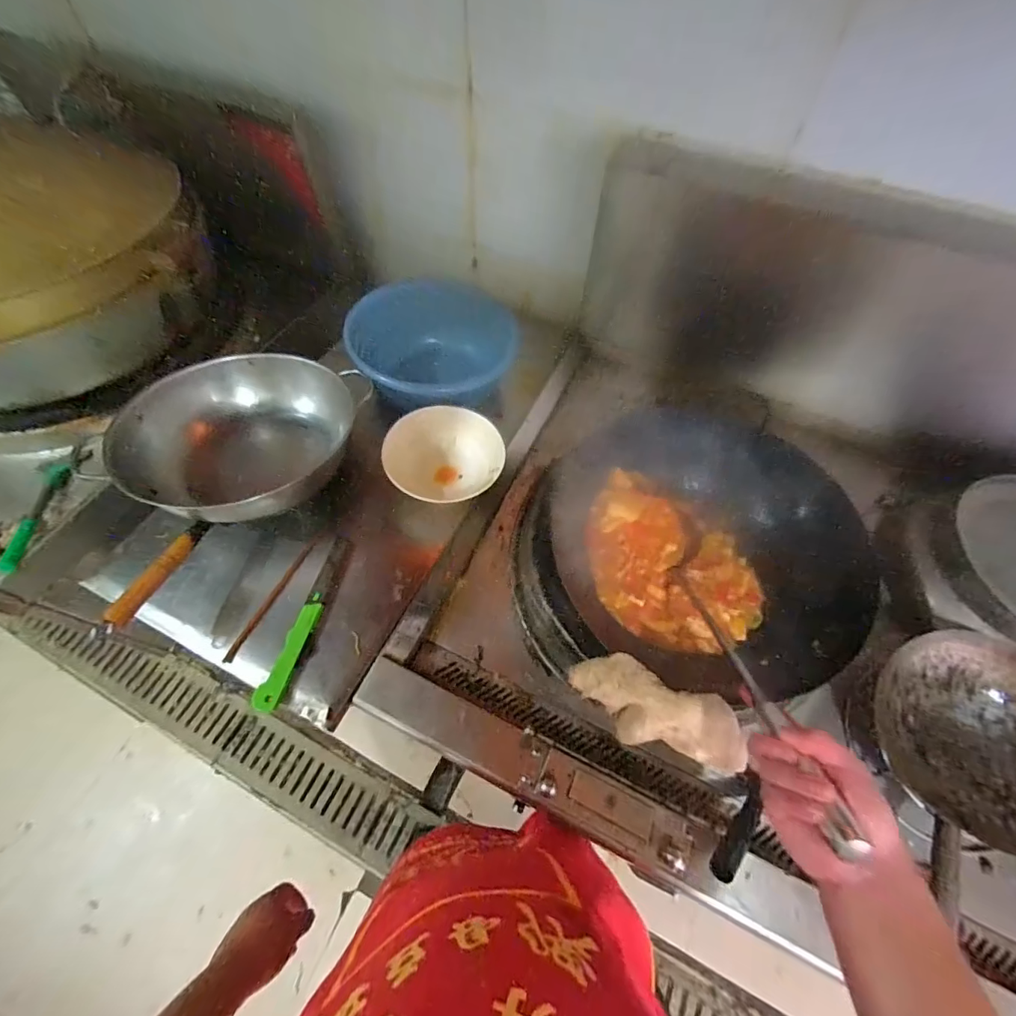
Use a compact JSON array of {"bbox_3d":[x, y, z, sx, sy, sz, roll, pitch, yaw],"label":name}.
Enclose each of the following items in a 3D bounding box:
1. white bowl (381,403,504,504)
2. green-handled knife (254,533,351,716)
[{"bbox_3d":[-0.117,-0.087,0.850,0.212,0.118,0.171,-8,60,-7],"label":"white bowl"},{"bbox_3d":[-0.317,0.170,0.700,0.036,0.016,0.270,12,59,5],"label":"green-handled knife"}]

